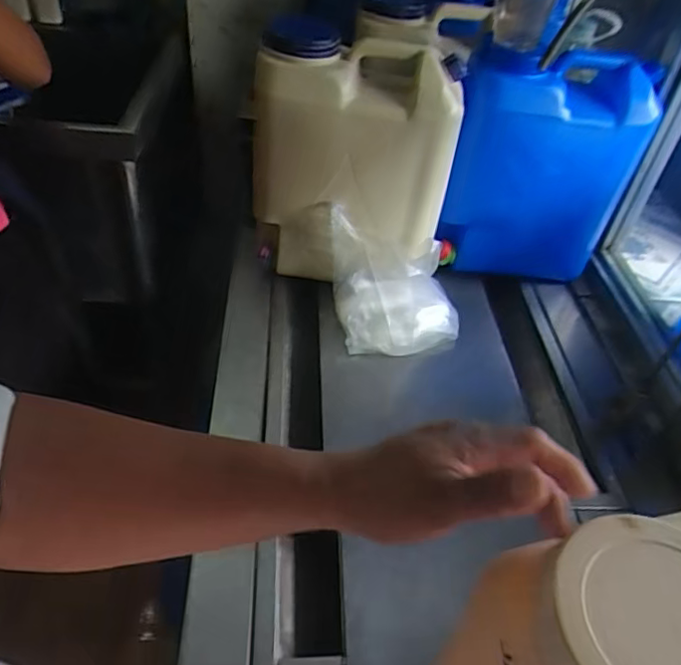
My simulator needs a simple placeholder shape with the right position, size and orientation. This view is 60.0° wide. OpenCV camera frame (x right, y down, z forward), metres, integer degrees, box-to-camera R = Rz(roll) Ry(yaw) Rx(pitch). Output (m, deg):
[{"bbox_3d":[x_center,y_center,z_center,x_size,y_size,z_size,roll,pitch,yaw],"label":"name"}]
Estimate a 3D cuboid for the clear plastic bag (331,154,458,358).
[{"bbox_3d":[0.097,-0.092,0.969,0.236,0.255,0.137,6,43,-2],"label":"clear plastic bag"}]

